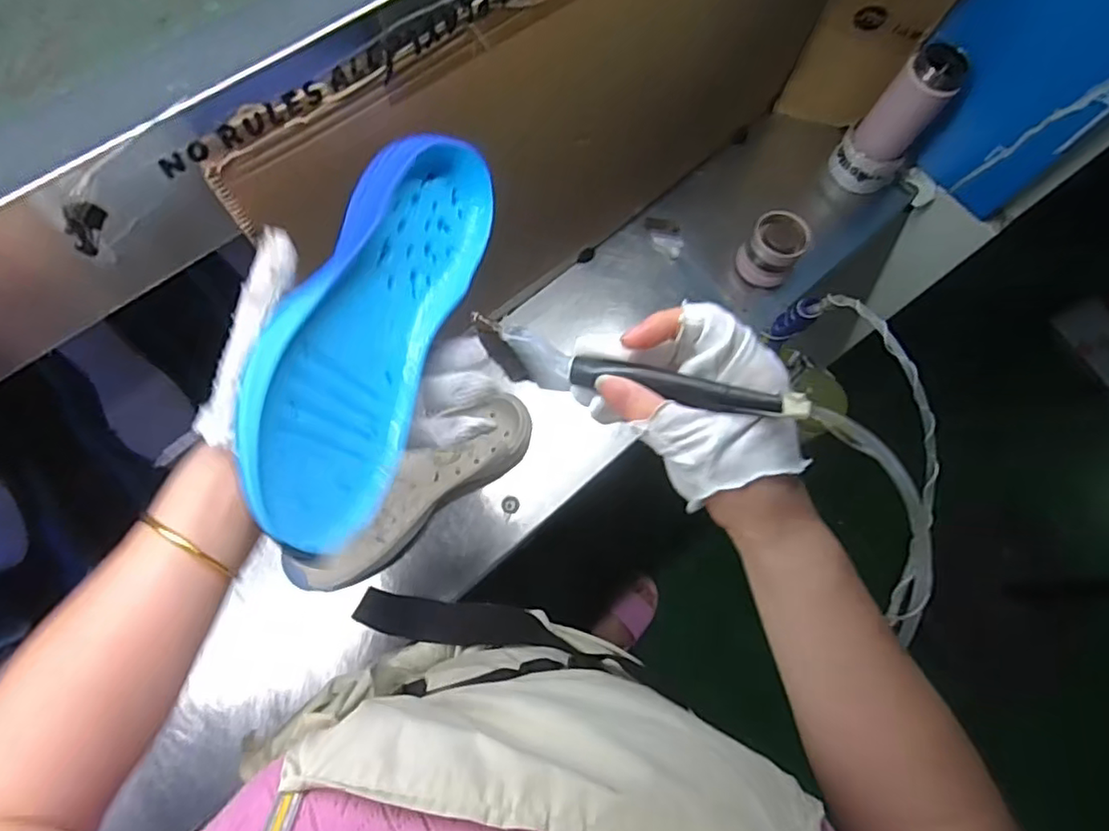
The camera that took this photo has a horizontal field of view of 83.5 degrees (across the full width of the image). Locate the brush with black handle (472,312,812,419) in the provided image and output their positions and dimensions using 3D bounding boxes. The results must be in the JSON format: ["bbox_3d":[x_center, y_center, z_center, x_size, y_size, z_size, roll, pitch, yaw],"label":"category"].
[{"bbox_3d":[0.031,-0.020,0.303,0.146,0.028,0.021,13,75,14],"label":"brush with black handle"}]

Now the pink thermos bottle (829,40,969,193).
[{"bbox_3d":[0.414,-0.356,0.759,0.083,0.166,0.073,38,78,10],"label":"pink thermos bottle"}]

